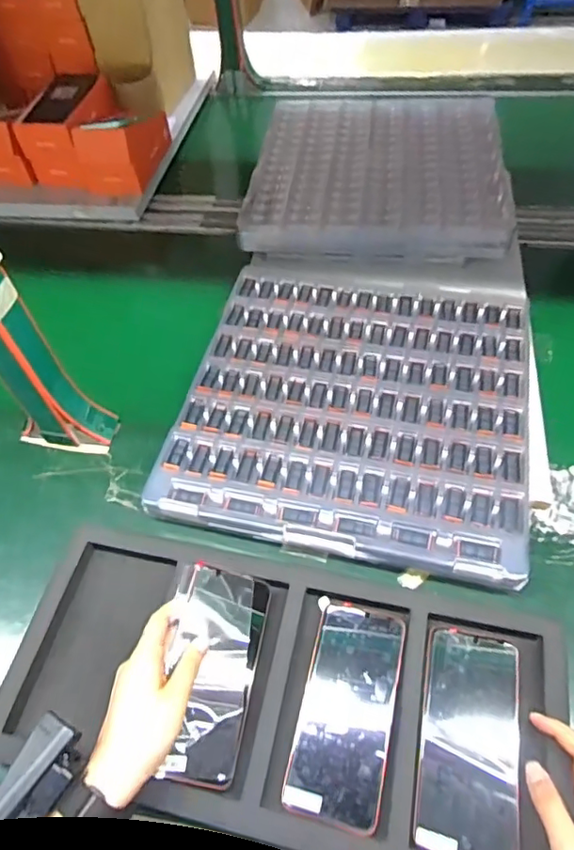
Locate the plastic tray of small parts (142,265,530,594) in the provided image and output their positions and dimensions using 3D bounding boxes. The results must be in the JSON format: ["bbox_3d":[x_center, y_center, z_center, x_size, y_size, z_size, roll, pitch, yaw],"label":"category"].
[{"bbox_3d":[0.080,-0.032,0.663,0.387,0.024,0.390,9,56,11],"label":"plastic tray of small parts"}]

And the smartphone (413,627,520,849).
[{"bbox_3d":[0.154,0.264,0.465,0.078,0.005,0.167,8,59,11],"label":"smartphone"}]

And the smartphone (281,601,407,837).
[{"bbox_3d":[0.054,0.248,0.484,0.077,0.010,0.169,11,56,12],"label":"smartphone"}]

